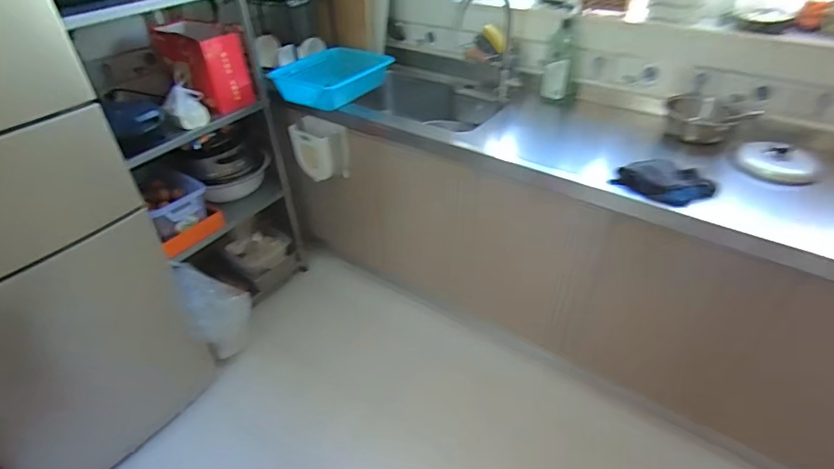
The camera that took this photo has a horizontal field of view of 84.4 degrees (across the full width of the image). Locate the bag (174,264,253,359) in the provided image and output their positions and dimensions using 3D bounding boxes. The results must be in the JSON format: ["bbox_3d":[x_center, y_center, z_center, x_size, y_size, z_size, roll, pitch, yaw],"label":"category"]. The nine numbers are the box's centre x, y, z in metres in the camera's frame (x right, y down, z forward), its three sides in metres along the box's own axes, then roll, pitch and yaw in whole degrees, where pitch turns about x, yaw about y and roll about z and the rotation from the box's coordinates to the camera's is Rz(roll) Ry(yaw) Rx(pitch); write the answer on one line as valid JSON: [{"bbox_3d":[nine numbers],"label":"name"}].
[{"bbox_3d":[-0.710,0.280,1.674,0.190,0.369,0.187,-16,41,-17],"label":"bag"}]

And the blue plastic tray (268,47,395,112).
[{"bbox_3d":[-0.315,-0.581,1.672,0.317,0.099,0.387,22,44,26],"label":"blue plastic tray"}]

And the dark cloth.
[{"bbox_3d":[0.616,-0.139,1.137,0.214,0.072,0.148,26,46,30],"label":"dark cloth"}]

